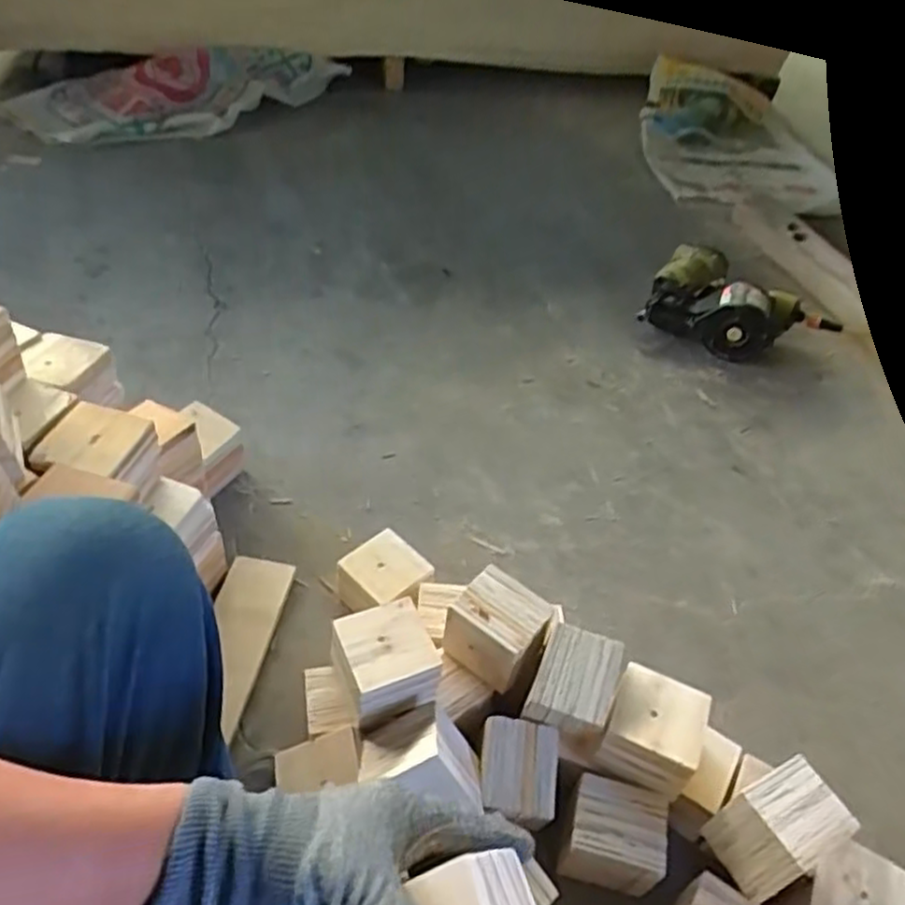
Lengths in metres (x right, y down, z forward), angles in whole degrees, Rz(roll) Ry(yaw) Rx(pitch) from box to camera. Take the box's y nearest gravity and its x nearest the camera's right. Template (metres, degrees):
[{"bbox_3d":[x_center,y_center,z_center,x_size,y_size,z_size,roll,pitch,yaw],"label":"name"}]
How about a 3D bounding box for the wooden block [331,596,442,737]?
[{"bbox_3d":[-0.073,0.228,0.793,0.098,0.069,0.102,-16,48,-21],"label":"wooden block"}]

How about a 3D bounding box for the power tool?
[{"bbox_3d":[0.617,-0.343,1.662,0.318,0.138,0.394,-28,53,-32],"label":"power tool"}]

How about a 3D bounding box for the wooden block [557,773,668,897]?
[{"bbox_3d":[0.167,0.399,0.760,0.098,0.068,0.084,14,45,8],"label":"wooden block"}]

